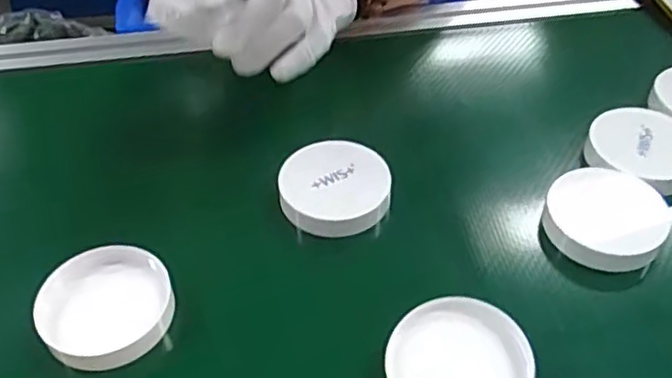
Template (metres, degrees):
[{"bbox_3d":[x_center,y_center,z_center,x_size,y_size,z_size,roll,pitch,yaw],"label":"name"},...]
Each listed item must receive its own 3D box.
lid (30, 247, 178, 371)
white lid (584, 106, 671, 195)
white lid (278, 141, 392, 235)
[{"bbox_3d":[-0.137,0.067,0.400,0.074,0.019,0.079,0,45,0],"label":"lid"},{"bbox_3d":[0.227,-0.032,0.491,0.074,0.022,0.065,32,54,28],"label":"white lid"},{"bbox_3d":[-0.001,-0.001,0.469,0.074,0.021,0.074,0,45,0],"label":"white lid"}]

